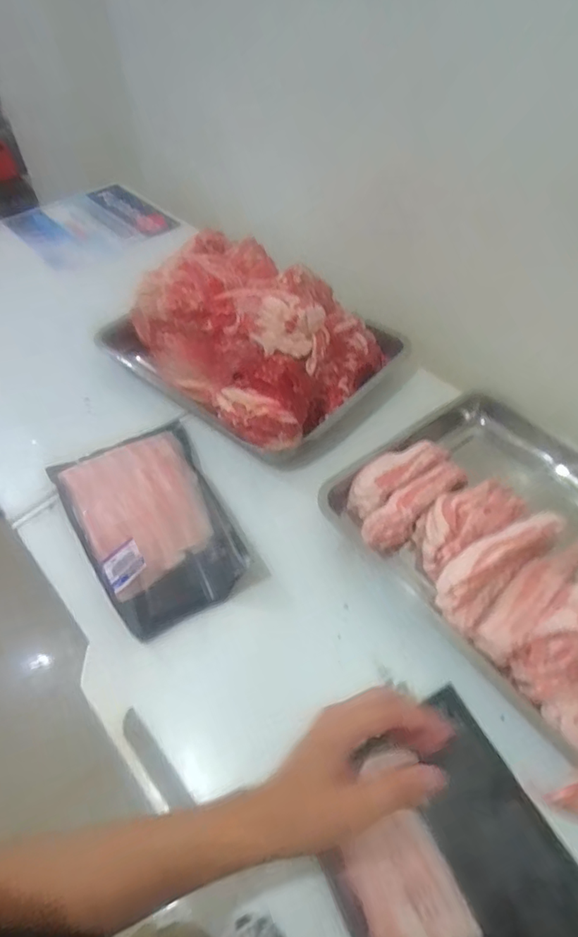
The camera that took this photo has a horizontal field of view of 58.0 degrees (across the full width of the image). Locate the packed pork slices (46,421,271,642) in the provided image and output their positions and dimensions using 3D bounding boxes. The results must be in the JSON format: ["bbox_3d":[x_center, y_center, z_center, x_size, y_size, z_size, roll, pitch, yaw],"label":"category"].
[{"bbox_3d":[-0.181,0.064,0.691,0.186,0.043,0.295,-24,54,-18],"label":"packed pork slices"}]

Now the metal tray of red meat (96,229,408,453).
[{"bbox_3d":[-0.071,-0.236,0.814,0.426,0.164,0.279,33,58,25],"label":"metal tray of red meat"}]

